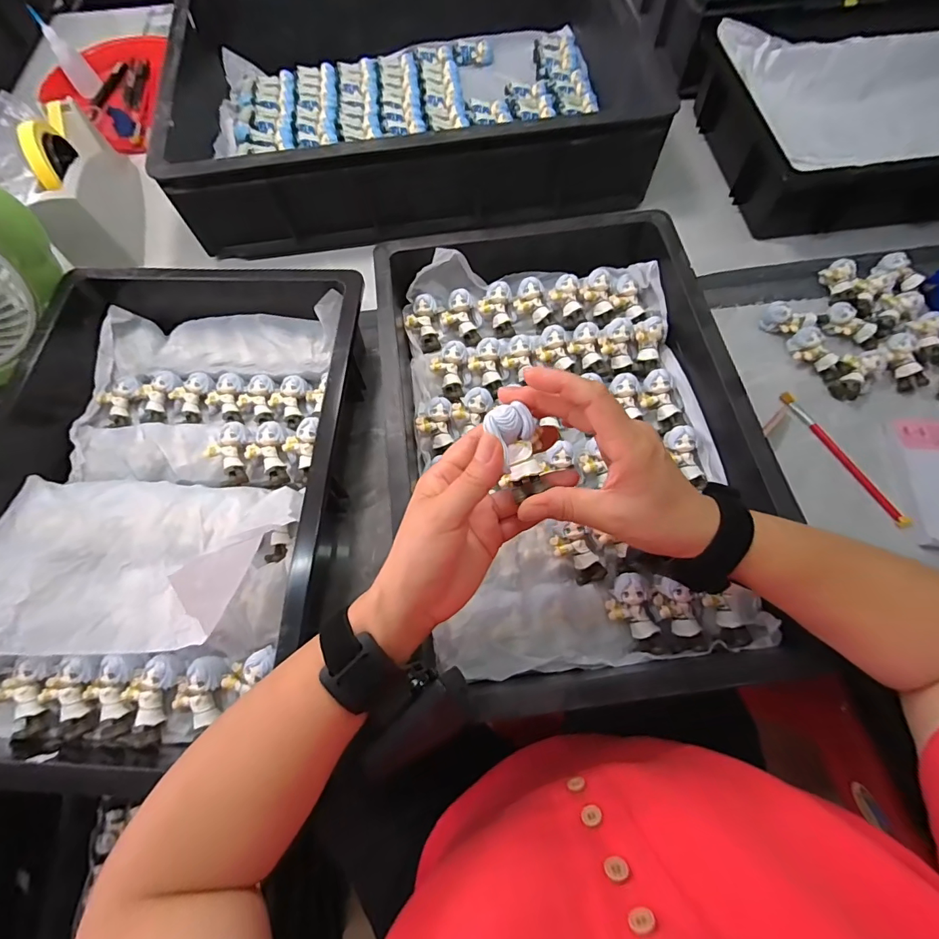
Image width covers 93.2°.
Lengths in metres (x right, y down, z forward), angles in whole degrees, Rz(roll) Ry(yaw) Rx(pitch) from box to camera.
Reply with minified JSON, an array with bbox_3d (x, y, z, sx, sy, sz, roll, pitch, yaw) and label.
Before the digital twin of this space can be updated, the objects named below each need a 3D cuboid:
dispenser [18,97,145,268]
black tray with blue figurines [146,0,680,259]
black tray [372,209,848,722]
[{"bbox_3d":[-0.482,-0.361,0.555,0.064,0.117,0.209,-14,68,-4],"label":"dispenser"},{"bbox_3d":[-0.084,-0.515,0.604,0.573,0.111,0.415,-8,68,-2],"label":"black tray with blue figurines"},{"bbox_3d":[0.085,-0.053,0.422,0.310,0.072,0.479,-9,68,-2],"label":"black tray"}]

